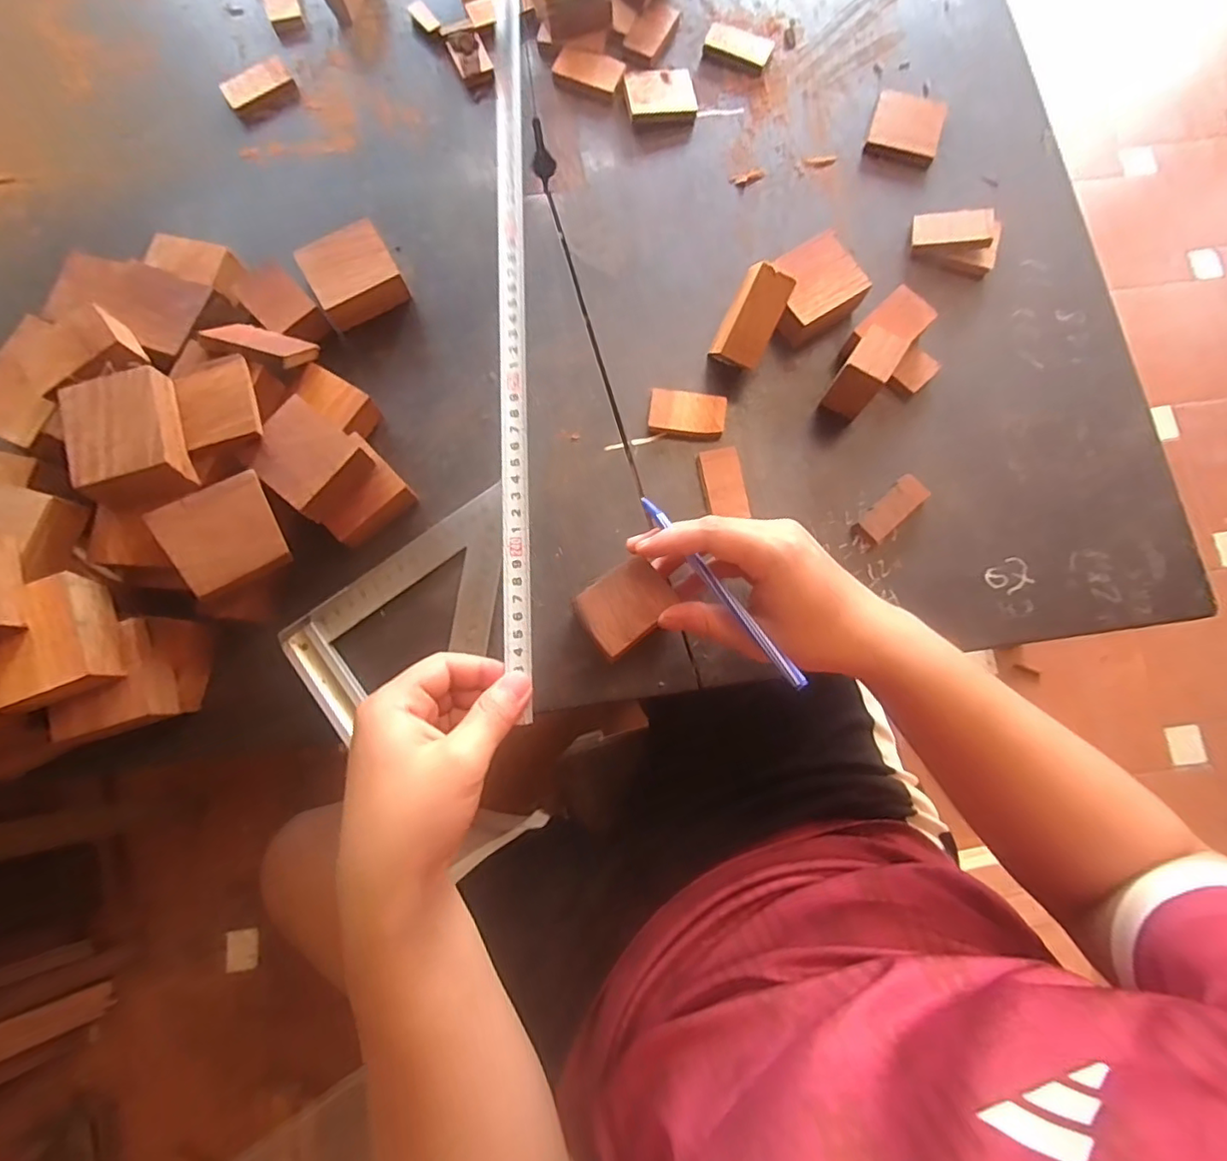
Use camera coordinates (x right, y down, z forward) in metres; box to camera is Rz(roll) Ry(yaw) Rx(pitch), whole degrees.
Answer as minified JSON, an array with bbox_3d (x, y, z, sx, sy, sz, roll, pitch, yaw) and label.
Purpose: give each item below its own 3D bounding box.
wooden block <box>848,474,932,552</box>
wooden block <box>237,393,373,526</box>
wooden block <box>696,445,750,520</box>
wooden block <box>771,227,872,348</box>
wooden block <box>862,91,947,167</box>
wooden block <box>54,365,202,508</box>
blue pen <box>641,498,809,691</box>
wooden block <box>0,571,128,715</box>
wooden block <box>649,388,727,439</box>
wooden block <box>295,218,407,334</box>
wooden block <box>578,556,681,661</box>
[{"bbox_3d":[0.193,-0.047,0.416,0.060,0.013,0.022,-42,82,-8],"label":"wooden block"},{"bbox_3d":[-0.197,-0.079,0.381,0.060,0.024,0.054,39,82,6],"label":"wooden block"},{"bbox_3d":[0.078,-0.069,0.423,0.029,0.009,0.050,-12,79,-3],"label":"wooden block"},{"bbox_3d":[0.146,-0.215,0.442,0.068,0.032,0.061,-29,80,-6],"label":"wooden block"},{"bbox_3d":[0.237,-0.367,0.481,0.056,0.012,0.058,14,78,2],"label":"wooden block"},{"bbox_3d":[-0.290,-0.084,0.354,0.056,0.021,0.075,-18,81,-4],"label":"wooden block"},{"bbox_3d":[0.060,0.004,0.335,0.008,0.004,0.138,-35,72,-7],"label":"blue pen"},{"bbox_3d":[-0.315,0.036,0.334,0.055,0.033,0.066,-17,81,-3],"label":"wooden block"},{"bbox_3d":[0.054,-0.120,0.433,0.054,0.012,0.031,8,78,1],"label":"wooden block"},{"bbox_3d":[-0.193,-0.226,0.442,0.060,0.028,0.065,-29,80,-6],"label":"wooden block"},{"bbox_3d":[0.007,0.015,0.357,0.055,0.008,0.043,-38,81,-8],"label":"wooden block"}]

